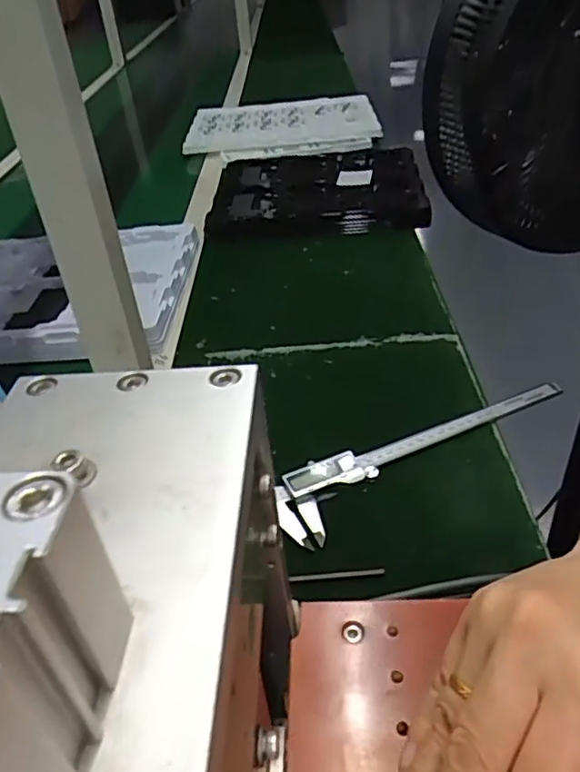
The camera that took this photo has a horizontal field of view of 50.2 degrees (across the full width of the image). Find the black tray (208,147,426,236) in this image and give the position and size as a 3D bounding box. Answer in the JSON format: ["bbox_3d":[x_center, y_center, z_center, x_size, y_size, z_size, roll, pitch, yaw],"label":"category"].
[{"bbox_3d":[0.042,-0.309,0.972,0.309,0.038,0.341,-3,37,4],"label":"black tray"}]

